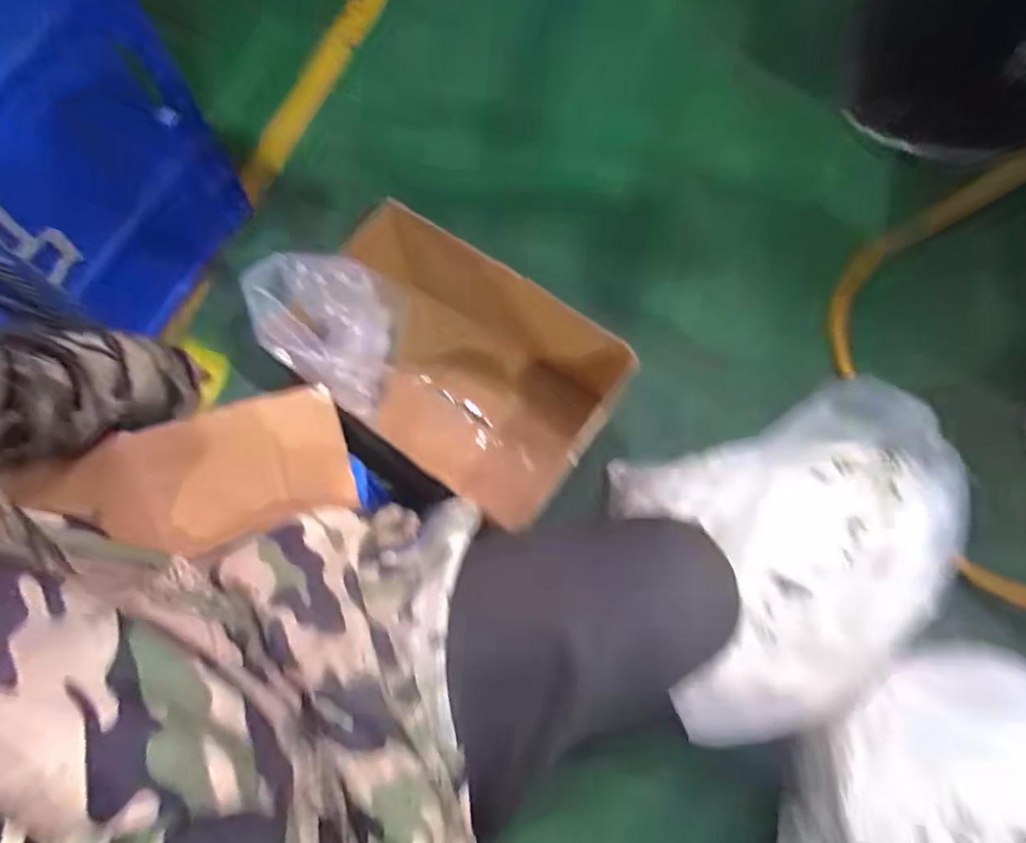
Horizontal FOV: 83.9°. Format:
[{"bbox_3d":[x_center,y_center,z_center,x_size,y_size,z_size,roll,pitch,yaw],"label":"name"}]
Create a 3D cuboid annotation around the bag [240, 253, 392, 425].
[{"bbox_3d":[-0.240,-0.122,0.735,0.162,0.144,0.160,23,70,6],"label":"bag"}]

